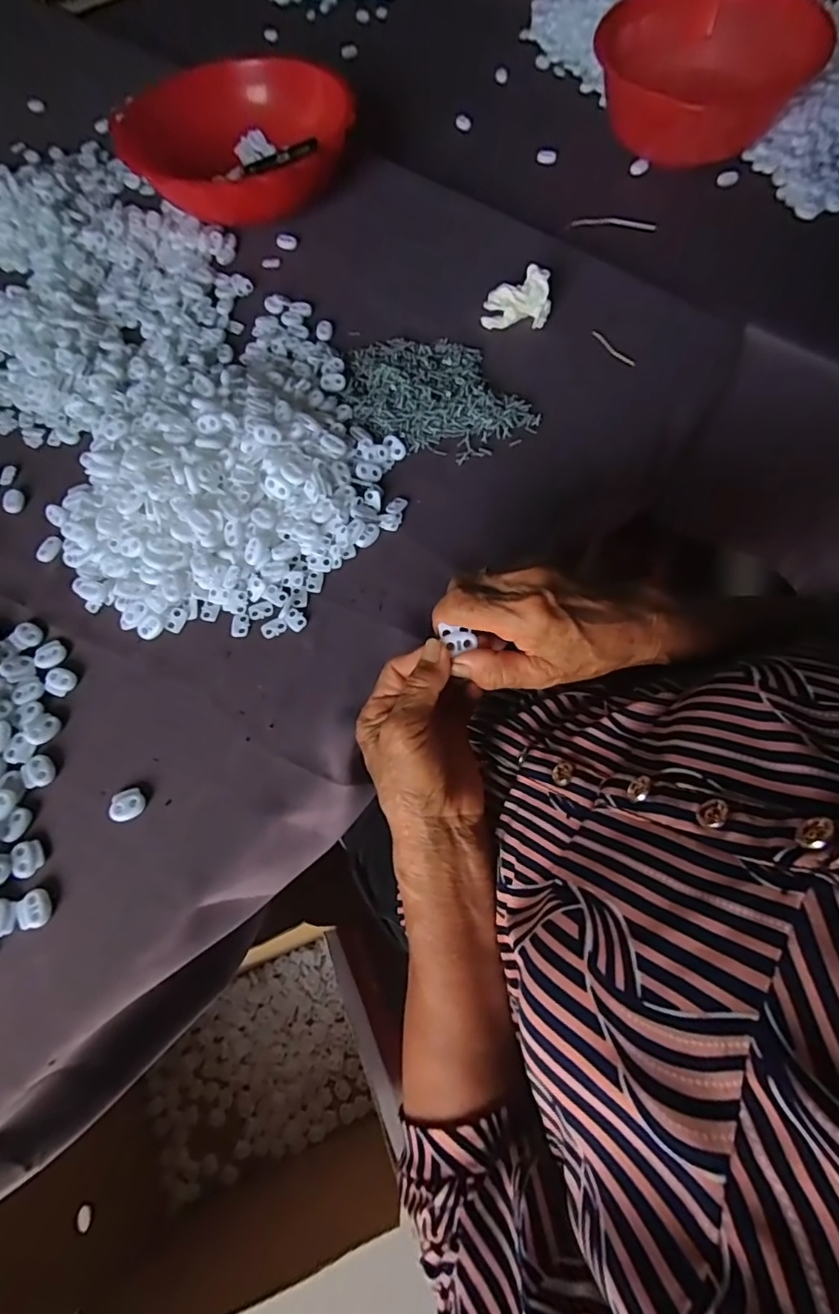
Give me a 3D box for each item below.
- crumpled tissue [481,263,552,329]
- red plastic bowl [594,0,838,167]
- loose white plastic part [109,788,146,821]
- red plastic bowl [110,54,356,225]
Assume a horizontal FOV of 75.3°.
[{"bbox_3d":[0.093,-0.338,0.510,0.061,0.042,0.028,4,66,3],"label":"crumpled tissue"},{"bbox_3d":[0.315,-0.644,0.612,0.214,0.111,0.214,0,66,1],"label":"red plastic bowl"},{"bbox_3d":[-0.192,0.097,0.358,0.021,0.006,0.019,-24,68,-9],"label":"loose white plastic part"},{"bbox_3d":[-0.179,-0.536,0.584,0.201,0.085,0.192,0,66,1],"label":"red plastic bowl"}]

